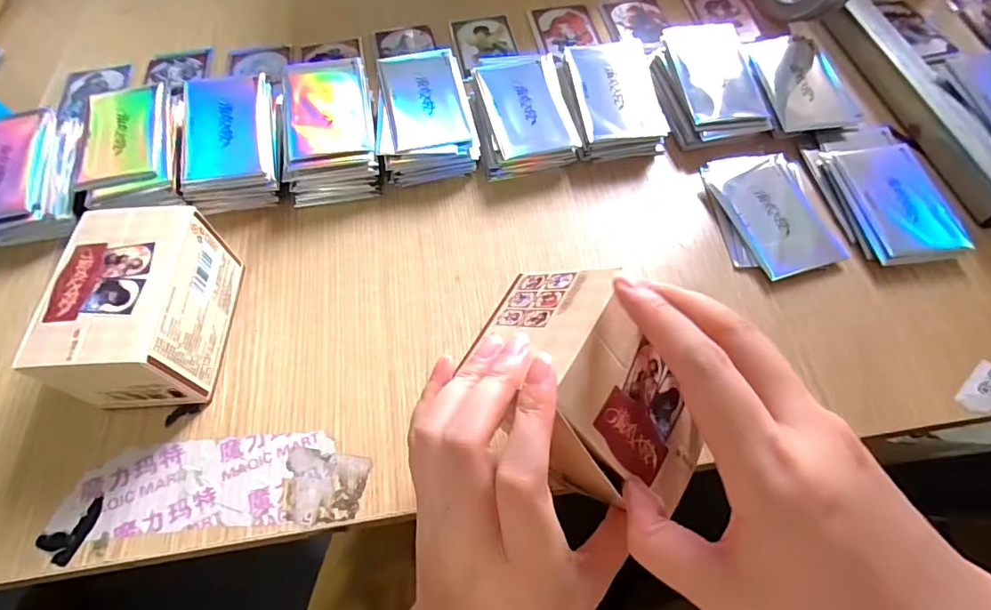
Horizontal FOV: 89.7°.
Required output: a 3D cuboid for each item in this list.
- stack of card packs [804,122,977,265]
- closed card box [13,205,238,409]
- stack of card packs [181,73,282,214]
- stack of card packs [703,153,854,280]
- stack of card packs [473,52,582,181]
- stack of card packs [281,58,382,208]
[{"bbox_3d":[0.278,-0.083,0.360,0.075,0.014,0.117,-9,60,-2],"label":"stack of card packs"},{"bbox_3d":[-0.207,0.003,0.298,0.068,0.070,0.103,-3,60,2],"label":"closed card box"},{"bbox_3d":[-0.200,-0.123,0.383,0.071,0.044,0.103,-14,60,-5],"label":"stack of card packs"},{"bbox_3d":[0.198,-0.067,0.356,0.075,0.009,0.105,-5,60,0],"label":"stack of card packs"},{"bbox_3d":[0.021,-0.154,0.398,0.072,0.035,0.104,-9,60,-2],"label":"stack of card packs"},{"bbox_3d":[-0.125,-0.134,0.386,0.067,0.047,0.107,-9,60,-2],"label":"stack of card packs"}]

